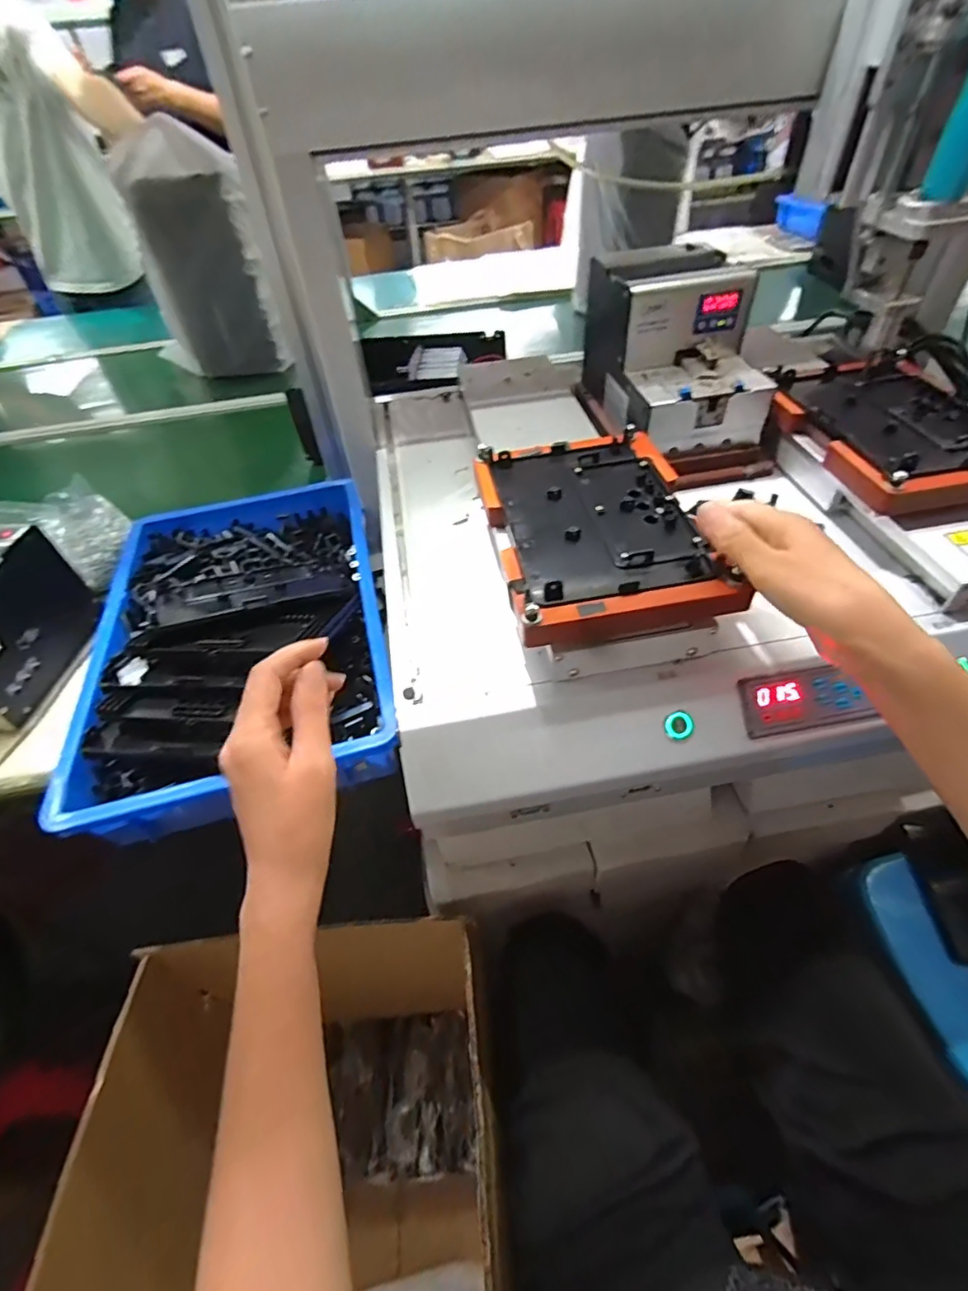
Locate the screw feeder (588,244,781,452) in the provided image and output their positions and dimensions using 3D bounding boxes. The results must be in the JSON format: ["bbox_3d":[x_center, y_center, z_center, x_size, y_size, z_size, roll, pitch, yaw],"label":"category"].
[{"bbox_3d":[0.193,-0.308,0.564,0.135,0.129,0.195,-11,48,-5],"label":"screw feeder"}]

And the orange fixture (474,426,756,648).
[{"bbox_3d":[0.087,-0.093,0.429,0.157,0.034,0.225,-9,48,-4],"label":"orange fixture"}]

